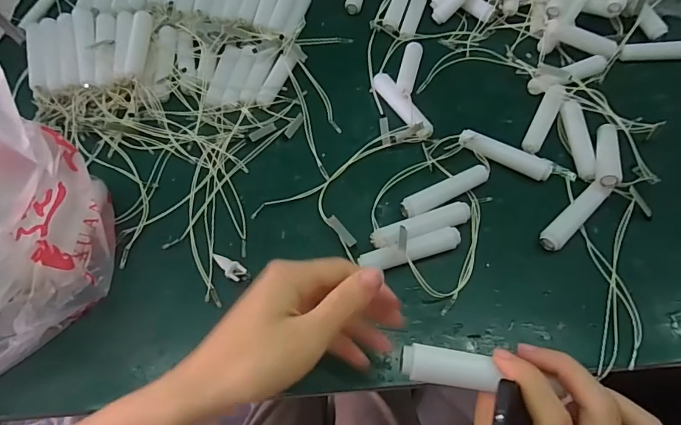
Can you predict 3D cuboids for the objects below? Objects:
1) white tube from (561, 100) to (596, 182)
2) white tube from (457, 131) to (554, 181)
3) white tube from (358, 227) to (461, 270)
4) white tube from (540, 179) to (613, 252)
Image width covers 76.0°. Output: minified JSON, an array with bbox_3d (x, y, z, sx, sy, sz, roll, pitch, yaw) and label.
[{"bbox_3d":[0.235,-0.073,0.427,0.016,0.016,0.093,1,61,1],"label":"white tube"},{"bbox_3d":[0.156,-0.055,0.418,0.087,0.018,0.017,24,64,13],"label":"white tube"},{"bbox_3d":[0.059,0.033,0.374,0.087,0.016,0.018,-15,62,-8],"label":"white tube"},{"bbox_3d":[0.208,0.004,0.387,0.084,0.015,0.018,-39,68,-19],"label":"white tube"}]

